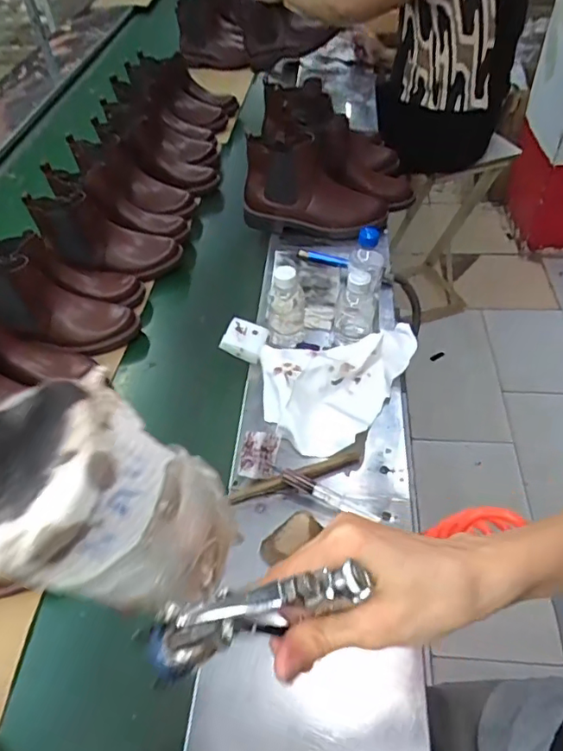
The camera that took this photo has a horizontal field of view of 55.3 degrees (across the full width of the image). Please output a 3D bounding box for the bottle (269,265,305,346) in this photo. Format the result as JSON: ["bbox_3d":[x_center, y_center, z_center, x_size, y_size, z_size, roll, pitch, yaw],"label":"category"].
[{"bbox_3d":[0.006,-0.104,0.806,0.055,0.126,0.043,-3,47,1],"label":"bottle"}]

